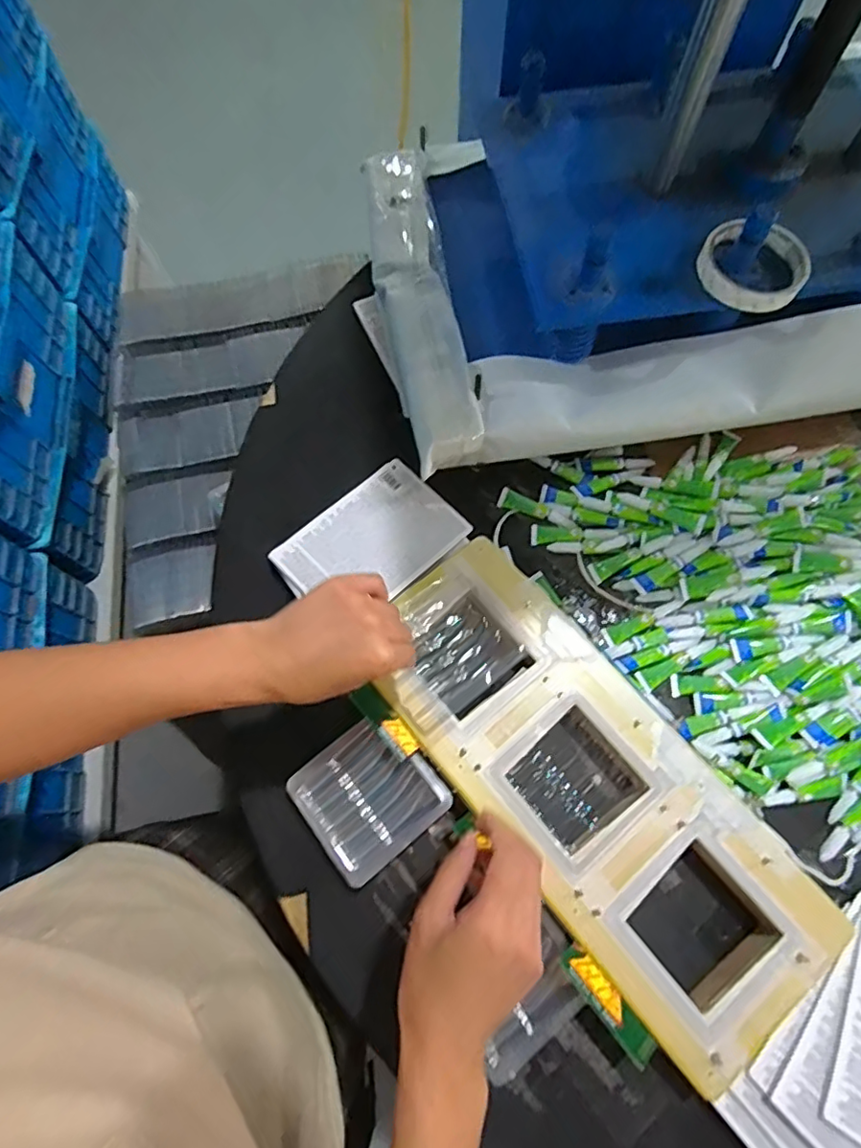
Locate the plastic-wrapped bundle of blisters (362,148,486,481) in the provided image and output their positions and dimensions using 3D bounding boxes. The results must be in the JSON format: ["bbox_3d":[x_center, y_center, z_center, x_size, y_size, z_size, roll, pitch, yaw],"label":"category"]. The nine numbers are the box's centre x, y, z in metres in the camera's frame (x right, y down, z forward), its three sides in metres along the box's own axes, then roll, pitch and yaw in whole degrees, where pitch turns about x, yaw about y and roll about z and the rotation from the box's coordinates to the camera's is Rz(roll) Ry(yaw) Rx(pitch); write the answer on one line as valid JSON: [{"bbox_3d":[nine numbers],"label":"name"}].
[{"bbox_3d":[-0.018,-0.301,0.598,0.072,0.040,0.412,-9,71,-3],"label":"plastic-wrapped bundle of blisters"}]

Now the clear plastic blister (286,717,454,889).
[{"bbox_3d":[-0.052,0.187,0.484,0.106,0.015,0.103,-38,75,-12],"label":"clear plastic blister"}]

